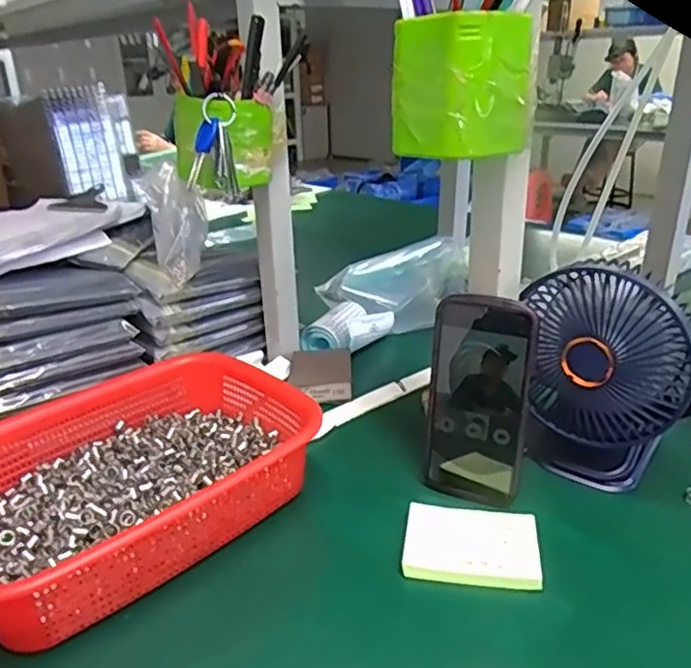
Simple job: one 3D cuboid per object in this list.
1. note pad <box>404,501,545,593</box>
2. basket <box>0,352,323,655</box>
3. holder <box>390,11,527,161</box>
[{"bbox_3d":[0.092,0.153,0.452,0.094,0.011,0.069,2,24,10],"label":"note pad"},{"bbox_3d":[-0.167,0.112,0.493,0.209,0.073,0.281,20,32,40],"label":"basket"},{"bbox_3d":[0.074,-0.158,0.396,0.071,0.078,0.068,-19,29,-34],"label":"holder"}]

